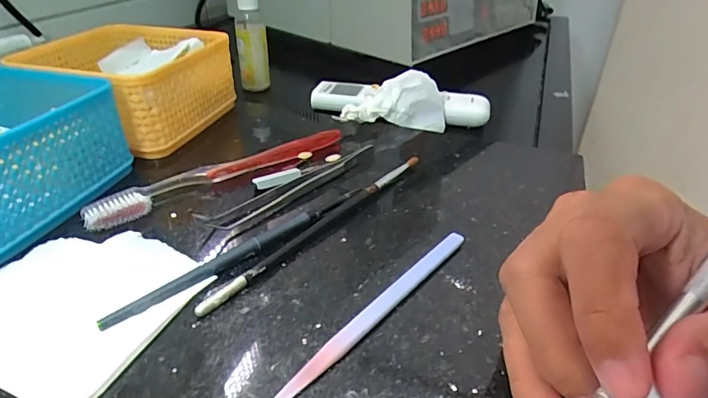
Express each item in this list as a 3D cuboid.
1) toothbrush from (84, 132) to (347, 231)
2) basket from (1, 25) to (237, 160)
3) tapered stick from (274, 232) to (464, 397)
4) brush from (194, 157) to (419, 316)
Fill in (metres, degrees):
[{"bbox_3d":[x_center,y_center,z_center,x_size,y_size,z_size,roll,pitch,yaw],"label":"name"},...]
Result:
[{"bbox_3d":[-0.088,-0.020,0.316,0.183,0.016,0.017,-23,41,-34],"label":"toothbrush"},{"bbox_3d":[-0.187,-0.096,0.385,0.130,0.066,0.130,11,34,13],"label":"basket"},{"bbox_3d":[0.015,0.051,0.220,0.009,0.006,0.138,27,40,33],"label":"tapered stick"},{"bbox_3d":[-0.014,0.013,0.273,0.009,0.010,0.186,26,40,32],"label":"brush"}]

